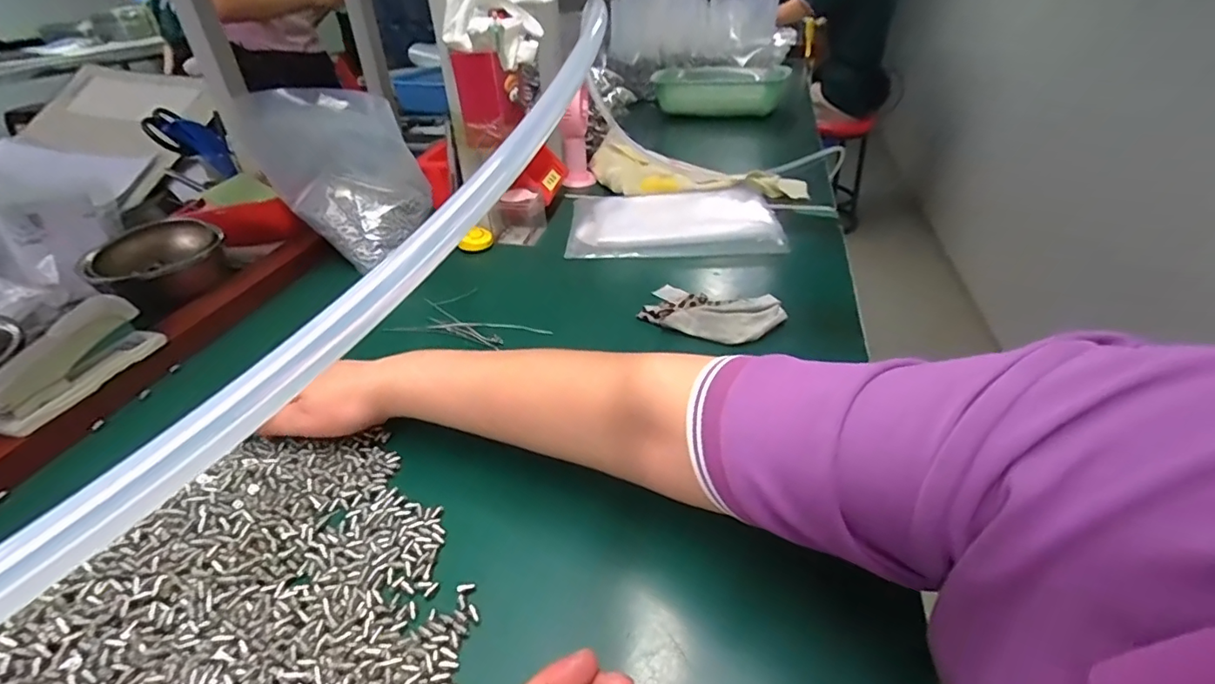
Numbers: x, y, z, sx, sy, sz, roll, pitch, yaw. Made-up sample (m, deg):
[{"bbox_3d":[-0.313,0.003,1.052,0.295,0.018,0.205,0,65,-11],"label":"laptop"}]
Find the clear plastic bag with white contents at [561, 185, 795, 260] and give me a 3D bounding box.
[{"bbox_3d":[0.081,-0.159,0.693,0.259,0.021,0.184,-1,36,1],"label":"clear plastic bag with white contents"}]

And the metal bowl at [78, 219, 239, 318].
[{"bbox_3d":[-0.466,-0.079,0.568,0.117,0.054,0.117,-1,36,1],"label":"metal bowl"}]

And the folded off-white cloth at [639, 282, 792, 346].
[{"bbox_3d":[0.098,-0.027,0.524,0.128,0.026,0.070,17,39,23],"label":"folded off-white cloth"}]

